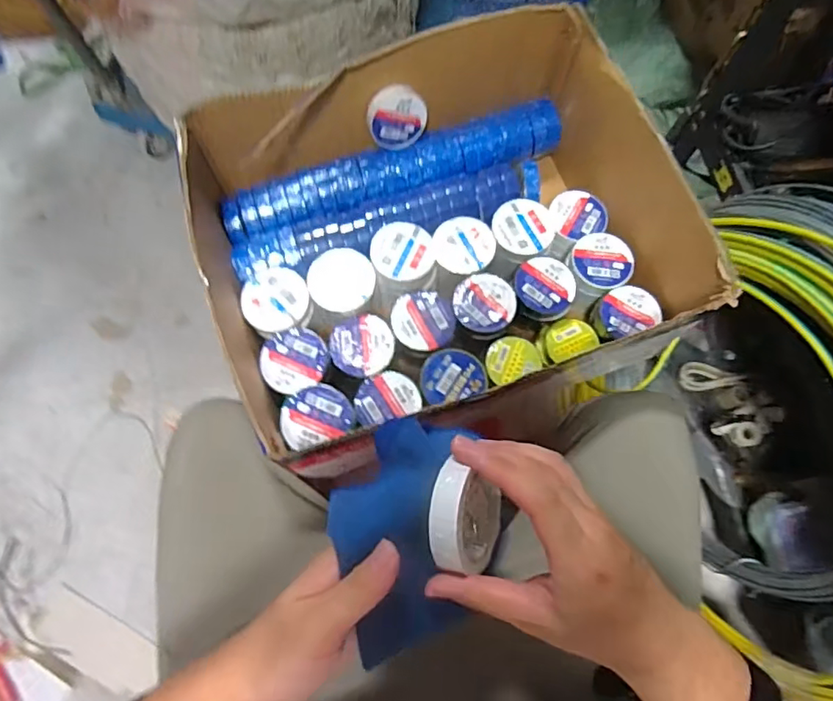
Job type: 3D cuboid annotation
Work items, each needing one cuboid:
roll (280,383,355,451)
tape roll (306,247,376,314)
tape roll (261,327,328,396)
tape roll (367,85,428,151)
[{"bbox_3d":[-0.098,0.063,0.548,0.067,0.022,0.056,-21,72,-6],"label":"roll"},{"bbox_3d":[-0.080,-0.076,0.607,0.069,0.018,0.068,2,71,2],"label":"tape roll"},{"bbox_3d":[-0.125,0.010,0.581,0.066,0.018,0.066,0,71,1],"label":"tape roll"},{"bbox_3d":[-0.023,-0.270,0.651,0.068,0.074,0.018,-16,50,-10],"label":"tape roll"}]

